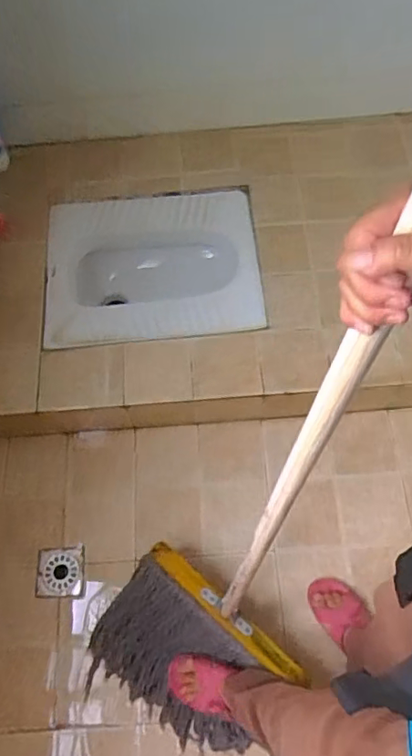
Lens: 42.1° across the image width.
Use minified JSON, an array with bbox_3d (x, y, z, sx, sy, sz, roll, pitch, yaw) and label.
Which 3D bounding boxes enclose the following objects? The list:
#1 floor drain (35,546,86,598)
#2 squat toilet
[{"bbox_3d":[-0.308,0.413,1.139,0.099,0.006,0.103,0,56,-11],"label":"floor drain"},{"bbox_3d":[-0.131,-0.249,1.343,0.510,0.162,0.399,-4,65,0],"label":"squat toilet"}]

